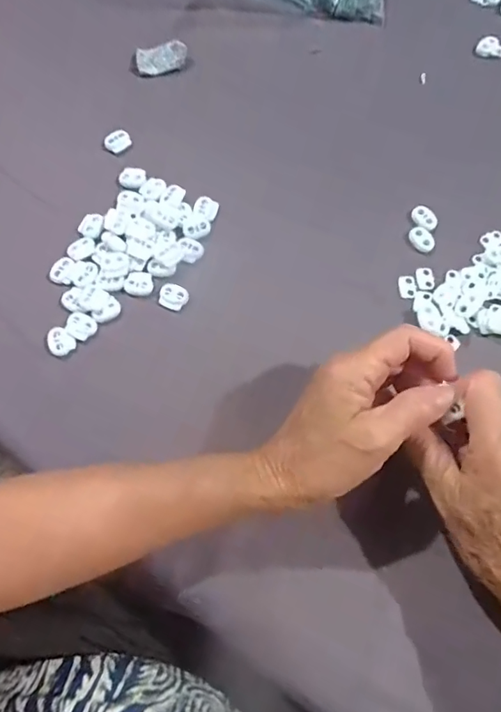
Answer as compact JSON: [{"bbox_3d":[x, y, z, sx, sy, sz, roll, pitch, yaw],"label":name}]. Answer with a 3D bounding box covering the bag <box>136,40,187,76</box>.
[{"bbox_3d":[-0.082,-0.276,0.444,0.046,0.011,0.026,-13,72,-3],"label":"bag"}]

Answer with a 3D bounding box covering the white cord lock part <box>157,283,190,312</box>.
[{"bbox_3d":[-0.060,-0.046,0.368,0.022,0.004,0.019,23,73,9],"label":"white cord lock part"}]

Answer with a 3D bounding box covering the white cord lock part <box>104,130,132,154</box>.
[{"bbox_3d":[-0.116,-0.186,0.417,0.023,0.011,0.012,-37,74,-11],"label":"white cord lock part"}]

